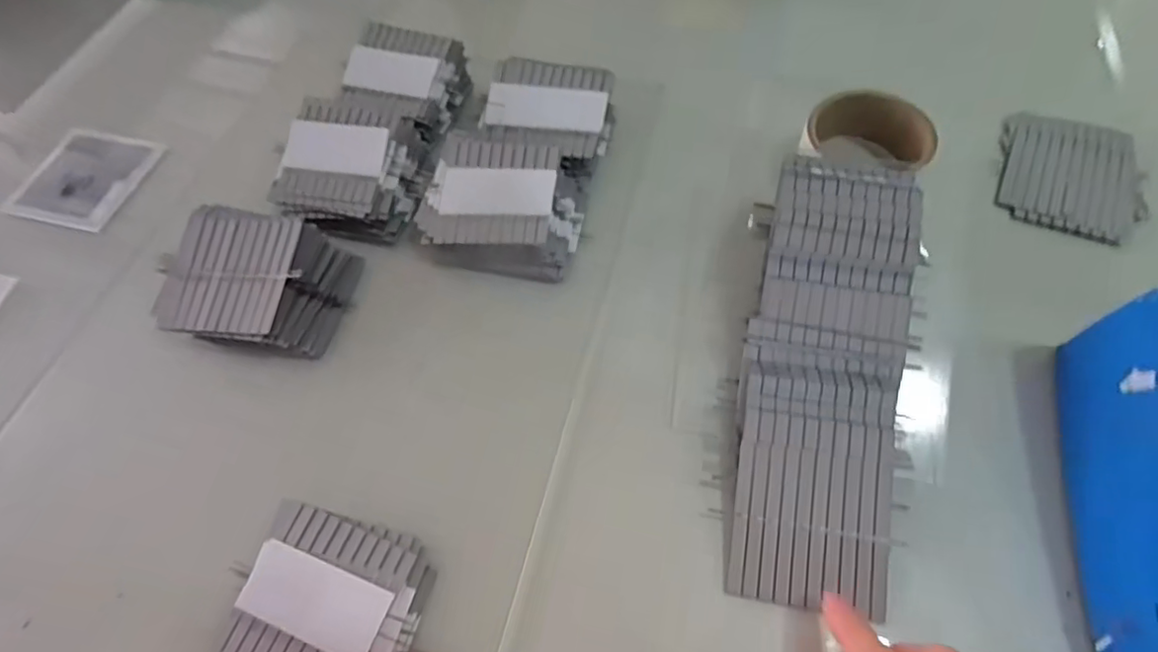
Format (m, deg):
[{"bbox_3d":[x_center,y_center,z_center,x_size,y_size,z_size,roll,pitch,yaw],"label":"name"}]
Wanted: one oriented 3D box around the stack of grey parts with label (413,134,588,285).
[{"bbox_3d":[-0.053,-0.087,0.414,0.109,0.042,0.099,8,62,8],"label":"stack of grey parts with label"}]

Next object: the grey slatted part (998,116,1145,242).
[{"bbox_3d":[0.353,-0.108,0.422,0.088,0.008,0.106,18,64,13],"label":"grey slatted part"}]

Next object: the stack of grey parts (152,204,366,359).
[{"bbox_3d":[-0.216,-0.029,0.389,0.117,0.038,0.087,9,62,8],"label":"stack of grey parts"}]

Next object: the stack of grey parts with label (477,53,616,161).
[{"bbox_3d":[-0.025,-0.161,0.456,0.098,0.039,0.084,10,62,9],"label":"stack of grey parts with label"}]

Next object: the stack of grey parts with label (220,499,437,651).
[{"bbox_3d":[-0.128,0.145,0.302,0.092,0.013,0.086,12,62,10],"label":"stack of grey parts with label"}]

